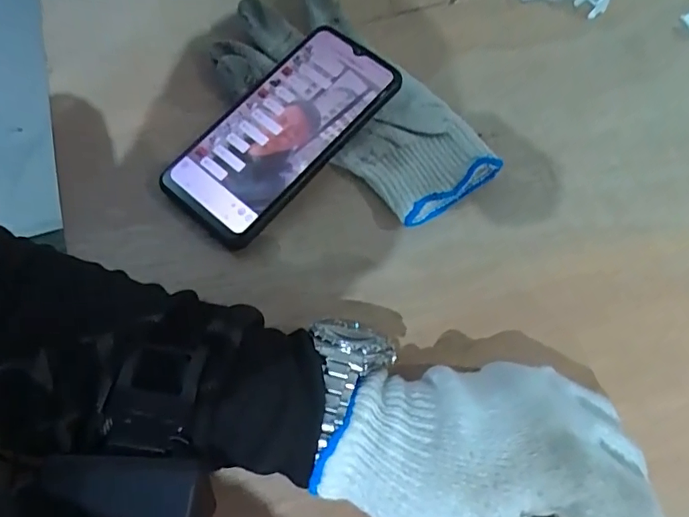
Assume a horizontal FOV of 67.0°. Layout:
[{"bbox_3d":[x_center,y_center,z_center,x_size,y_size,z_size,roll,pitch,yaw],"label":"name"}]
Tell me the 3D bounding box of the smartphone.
[{"bbox_3d":[-0.041,-0.086,0.341,0.073,0.011,0.163,39,75,13],"label":"smartphone"}]

